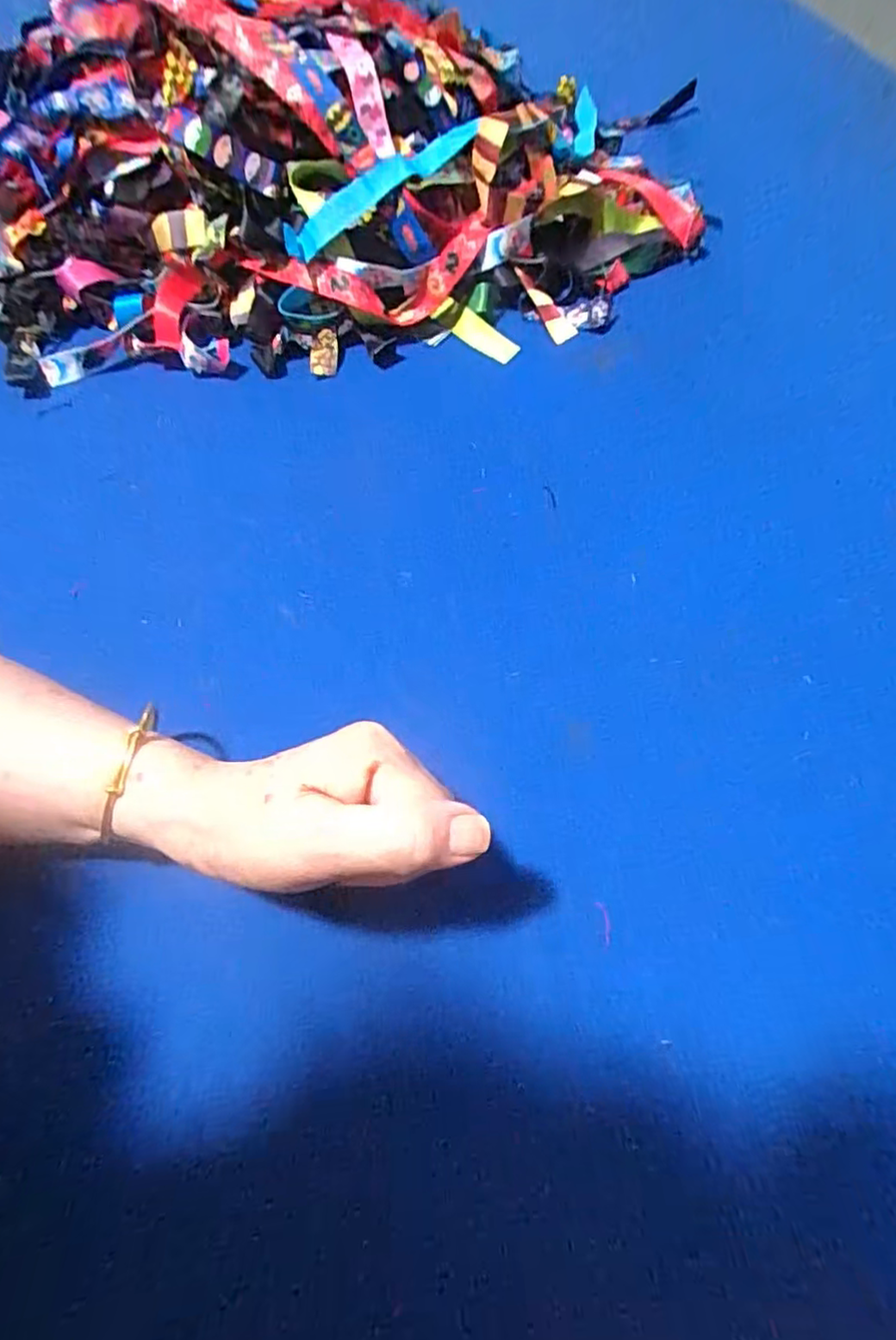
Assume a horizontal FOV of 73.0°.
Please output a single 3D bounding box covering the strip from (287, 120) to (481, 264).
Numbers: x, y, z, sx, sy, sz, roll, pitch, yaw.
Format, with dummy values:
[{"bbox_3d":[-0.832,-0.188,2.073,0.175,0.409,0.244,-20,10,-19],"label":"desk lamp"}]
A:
[{"bbox_3d":[-0.042,-0.341,0.431,0.158,0.031,0.024,-36,67,-14],"label":"strip"}]

